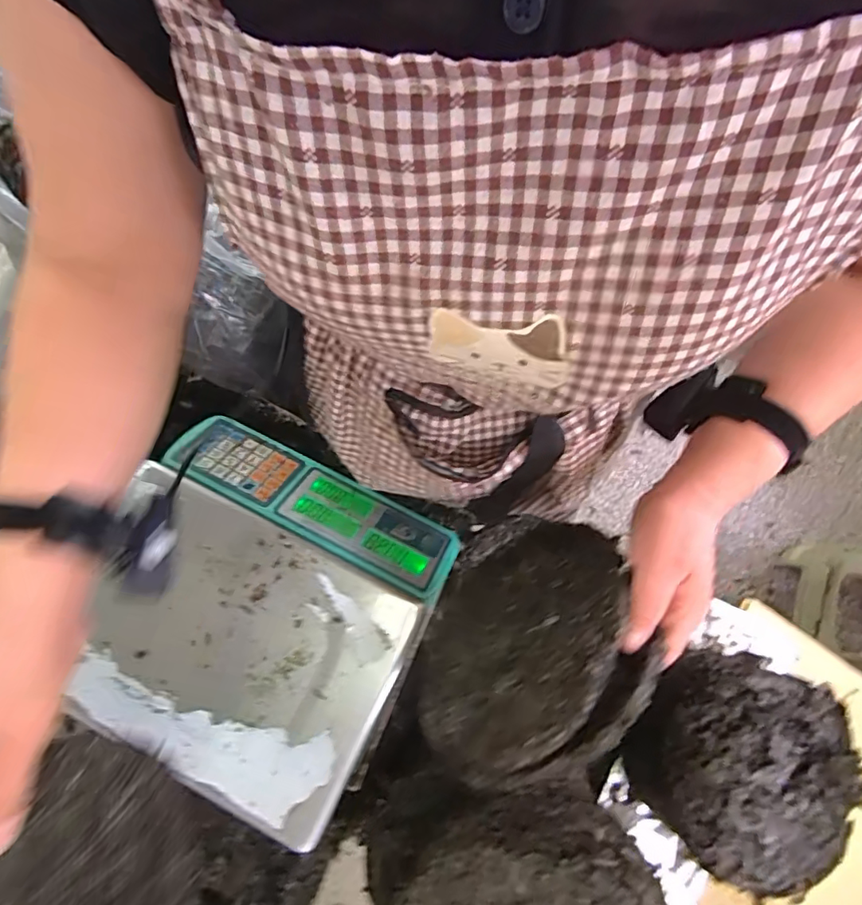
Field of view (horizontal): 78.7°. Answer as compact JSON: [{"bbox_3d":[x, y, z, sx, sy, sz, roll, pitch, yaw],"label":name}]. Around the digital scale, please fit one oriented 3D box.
[{"bbox_3d":[-0.175,0.147,0.531,0.321,0.095,0.302,27,78,6],"label":"digital scale"}]

